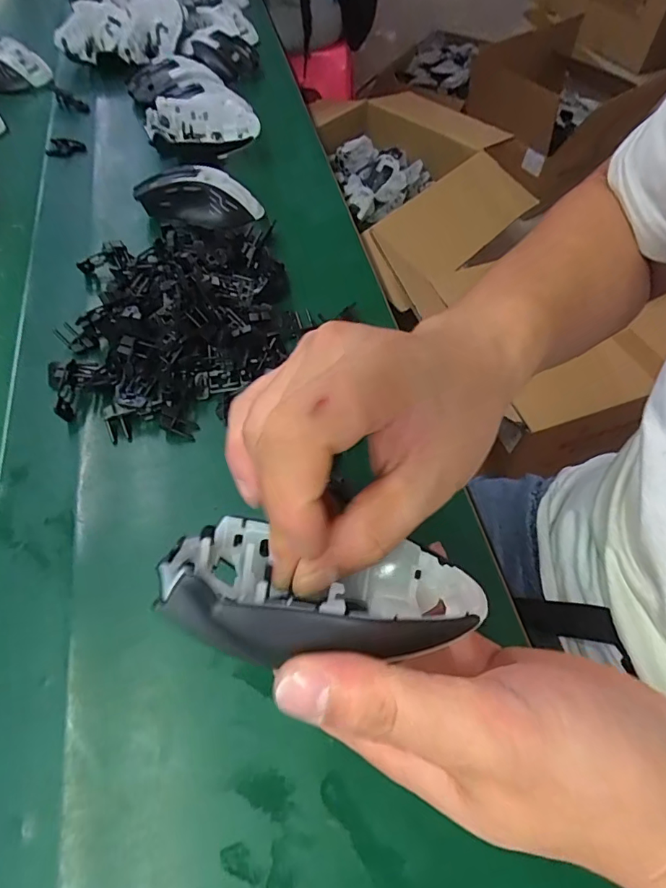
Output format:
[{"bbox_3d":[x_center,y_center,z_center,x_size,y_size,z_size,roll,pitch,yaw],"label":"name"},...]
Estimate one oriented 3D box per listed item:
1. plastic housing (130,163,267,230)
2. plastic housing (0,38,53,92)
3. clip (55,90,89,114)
[{"bbox_3d":[-0.122,-0.226,0.458,0.108,0.035,0.060,-8,57,-9],"label":"plastic housing"},{"bbox_3d":[-0.397,-0.457,0.600,0.102,0.050,0.042,-8,57,-9],"label":"plastic housing"},{"bbox_3d":[-0.300,-0.393,0.581,0.056,0.010,0.017,31,60,16],"label":"clip"}]

